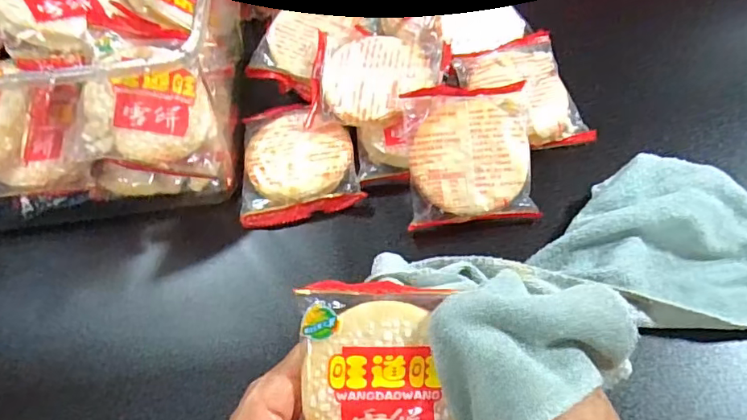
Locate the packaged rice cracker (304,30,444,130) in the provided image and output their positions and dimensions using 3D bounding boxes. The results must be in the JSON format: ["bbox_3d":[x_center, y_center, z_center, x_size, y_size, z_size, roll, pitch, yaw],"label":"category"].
[{"bbox_3d":[0.001,-0.103,0.388,0.096,0.009,0.082,3,57,7],"label":"packaged rice cracker"}]

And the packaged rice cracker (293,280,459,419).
[{"bbox_3d":[0.005,0.081,0.242,0.072,0.014,0.094,-2,90,-2],"label":"packaged rice cracker"}]

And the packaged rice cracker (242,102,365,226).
[{"bbox_3d":[-0.058,-0.041,0.385,0.084,0.021,0.101,-12,57,-4],"label":"packaged rice cracker"}]

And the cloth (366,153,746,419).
[{"bbox_3d":[0.140,0.052,0.296,0.278,0.088,0.137,-18,56,-24],"label":"cloth"}]

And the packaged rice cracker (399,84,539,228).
[{"bbox_3d":[0.066,-0.040,0.358,0.084,0.014,0.098,-3,78,1],"label":"packaged rice cracker"}]

